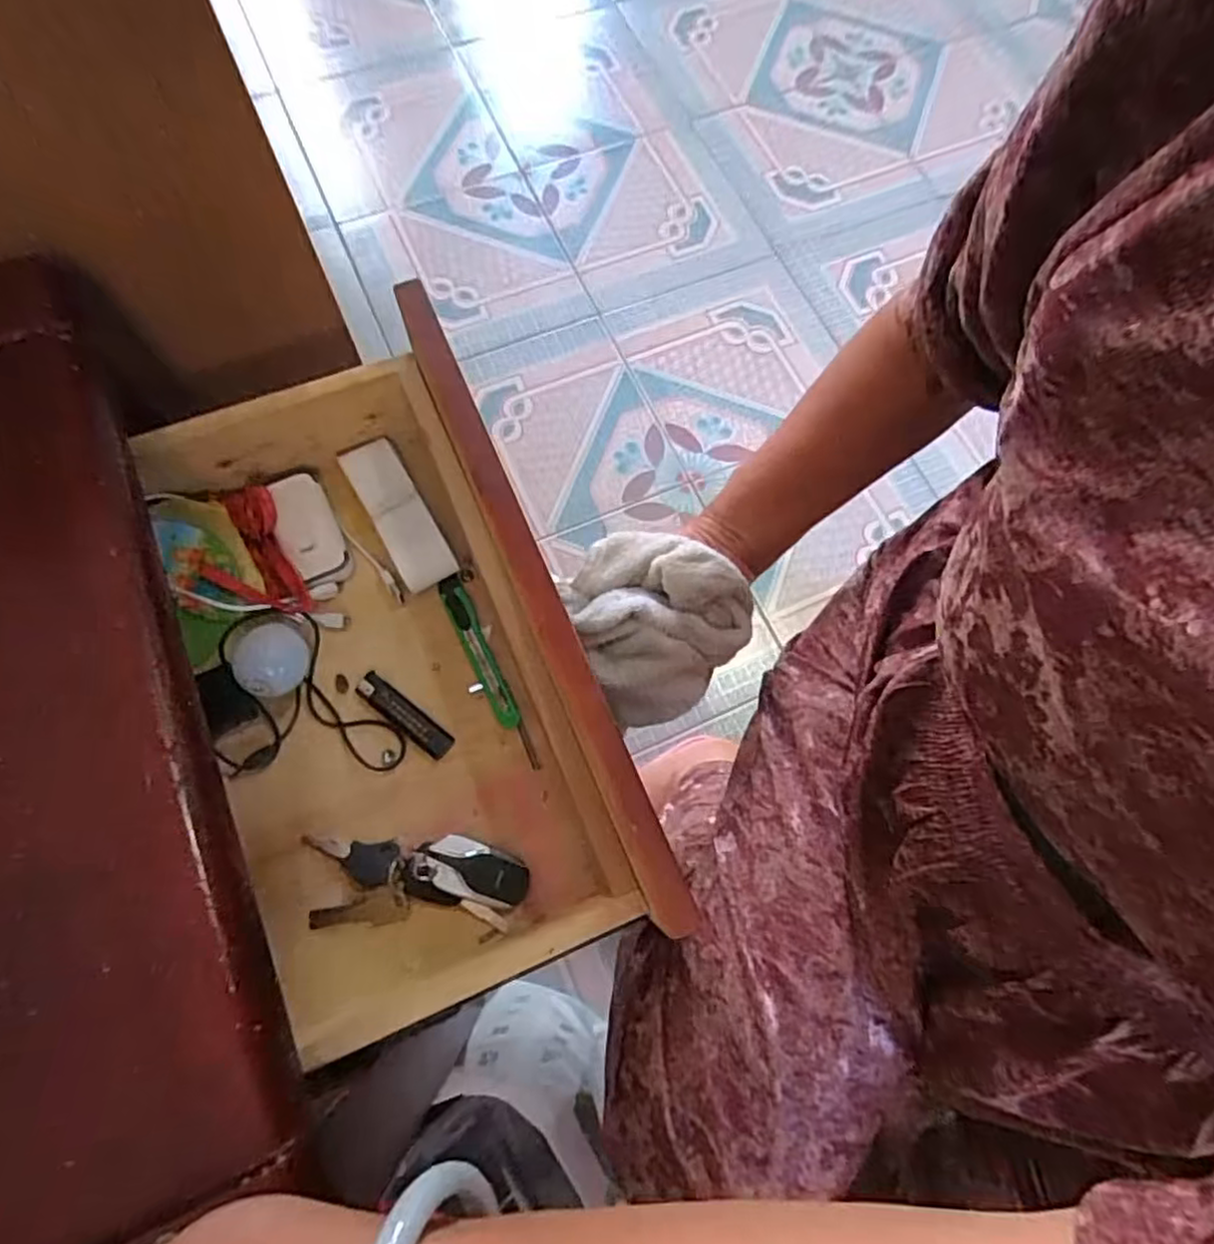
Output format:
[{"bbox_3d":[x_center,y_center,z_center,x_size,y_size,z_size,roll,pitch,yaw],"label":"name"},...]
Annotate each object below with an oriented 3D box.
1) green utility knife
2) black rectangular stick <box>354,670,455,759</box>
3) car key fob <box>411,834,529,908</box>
[{"bbox_3d":[-0.086,0.034,0.494,0.017,0.010,0.150,-24,74,-10],"label":"green utility knife"},{"bbox_3d":[-0.141,0.064,0.481,0.077,0.011,0.020,37,74,9],"label":"black rectangular stick"},{"bbox_3d":[-0.087,0.159,0.445,0.073,0.015,0.033,20,72,-8],"label":"car key fob"}]

